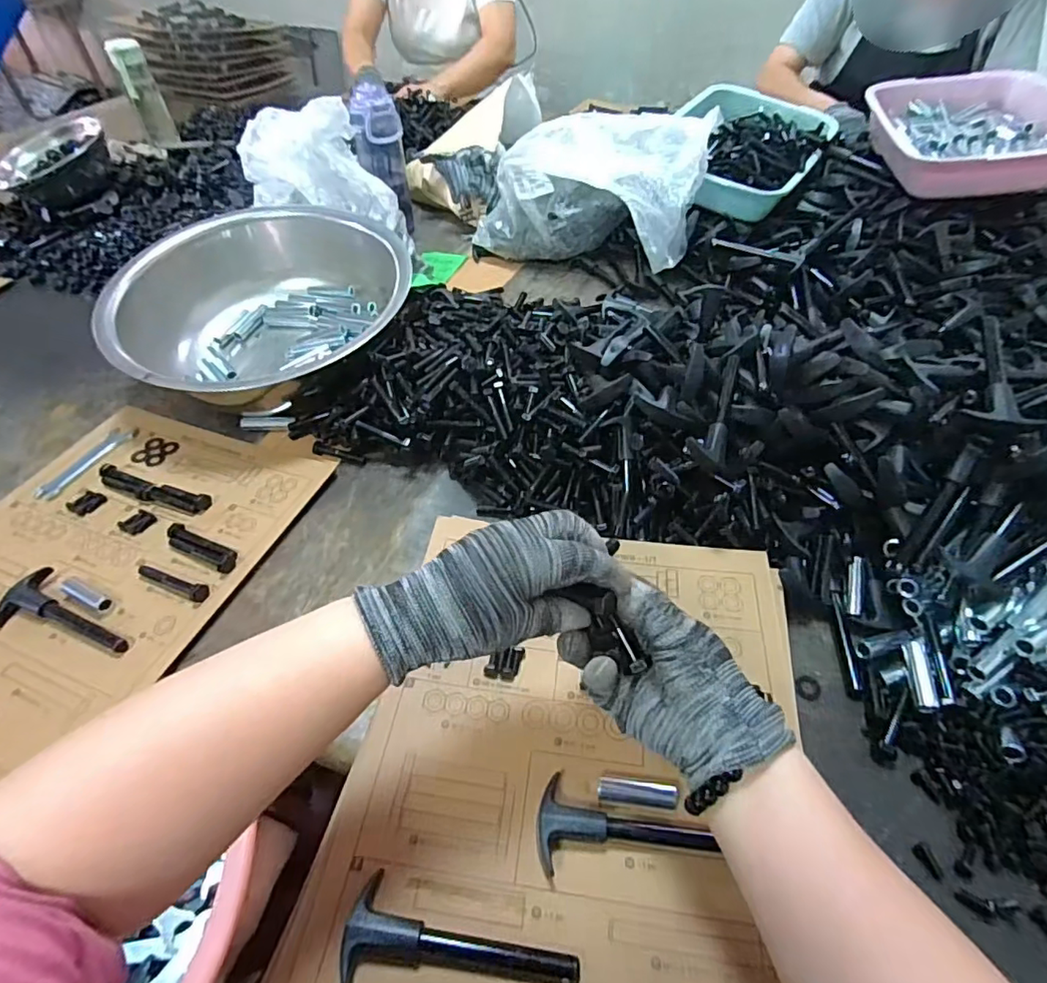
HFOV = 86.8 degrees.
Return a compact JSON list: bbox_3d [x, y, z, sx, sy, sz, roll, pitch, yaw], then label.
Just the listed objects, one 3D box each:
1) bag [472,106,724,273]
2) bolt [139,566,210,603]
[{"bbox_3d":[0.105,-0.466,0.850,0.324,0.158,0.181,20,53,17],"label":"bag"},{"bbox_3d":[-0.314,0.079,0.491,0.078,0.013,0.015,15,52,13],"label":"bolt"}]

